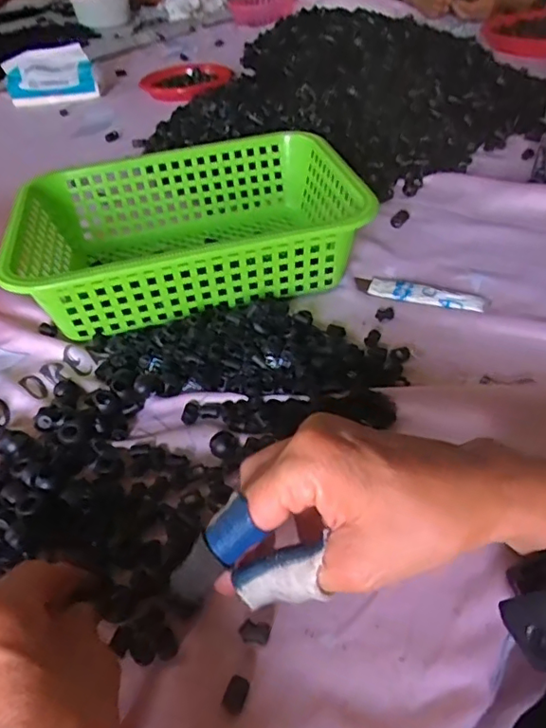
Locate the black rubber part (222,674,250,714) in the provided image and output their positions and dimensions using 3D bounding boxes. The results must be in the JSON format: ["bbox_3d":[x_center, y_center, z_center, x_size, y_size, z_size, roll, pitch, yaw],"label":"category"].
[{"bbox_3d":[-0.017,0.152,0.253,0.011,0.005,0.014,13,46,19],"label":"black rubber part"}]

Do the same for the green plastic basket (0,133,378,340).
[{"bbox_3d":[-0.075,-0.126,0.511,0.288,0.076,0.202,-10,43,-5],"label":"green plastic basket"}]

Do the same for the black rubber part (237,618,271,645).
[{"bbox_3d":[-0.009,0.132,0.272,0.016,0.006,0.011,11,45,17],"label":"black rubber part"}]

